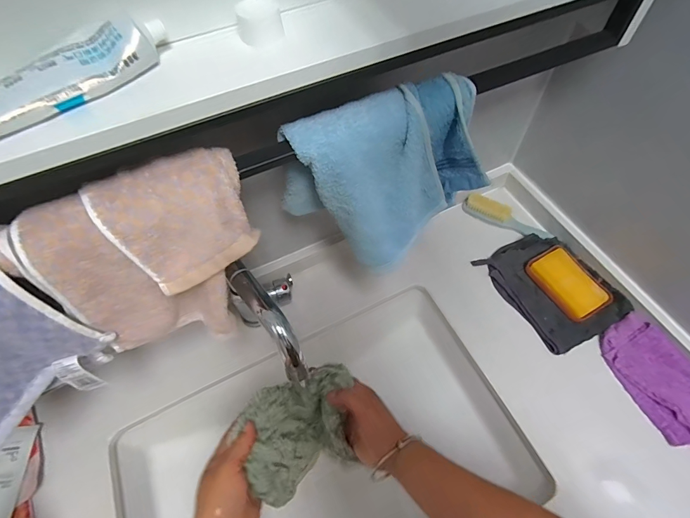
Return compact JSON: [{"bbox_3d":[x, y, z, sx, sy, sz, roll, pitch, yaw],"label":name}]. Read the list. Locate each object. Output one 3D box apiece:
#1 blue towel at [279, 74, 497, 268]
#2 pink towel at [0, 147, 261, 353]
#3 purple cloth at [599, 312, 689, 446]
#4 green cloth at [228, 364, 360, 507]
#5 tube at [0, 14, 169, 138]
[{"bbox_3d":[0.043,-0.077,0.395,0.203,0.159,0.094,-18,59,-9],"label":"blue towel"},{"bbox_3d":[-0.169,0.008,0.344,0.183,0.156,0.105,-12,58,-5],"label":"pink towel"},{"bbox_3d":[0.438,0.171,0.517,0.087,0.029,0.181,-23,60,-11],"label":"purple cloth"},{"bbox_3d":[-0.045,0.196,0.446,0.134,0.079,0.114,-25,62,-11],"label":"green cloth"},{"bbox_3d":[-0.193,-0.120,0.250,0.154,0.024,0.036,-38,64,-19],"label":"tube"}]

